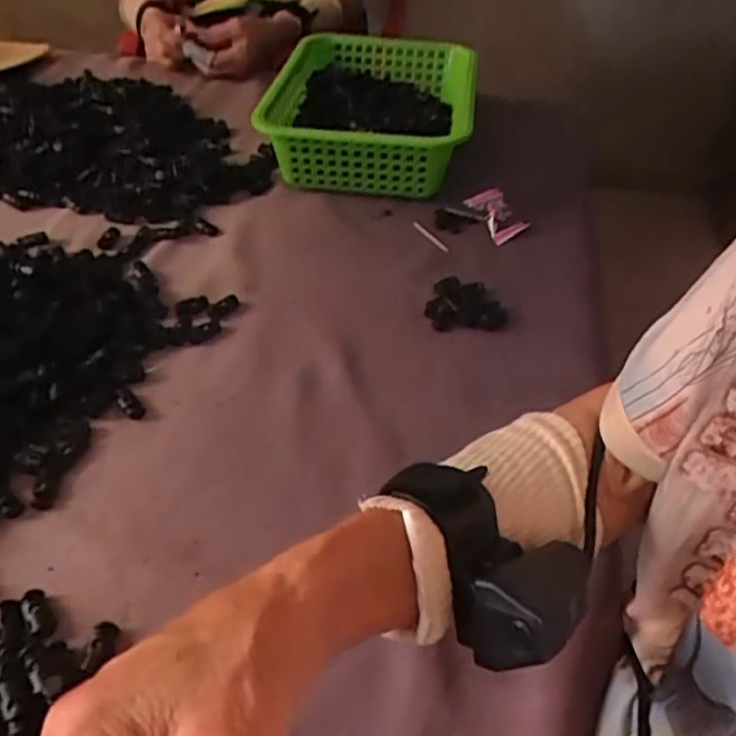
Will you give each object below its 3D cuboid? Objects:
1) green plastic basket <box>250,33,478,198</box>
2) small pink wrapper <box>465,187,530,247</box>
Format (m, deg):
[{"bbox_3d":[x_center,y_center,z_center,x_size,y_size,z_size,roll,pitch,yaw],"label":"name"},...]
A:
[{"bbox_3d":[0.011,-0.298,0.804,0.215,0.085,0.325,7,43,4],"label":"green plastic basket"},{"bbox_3d":[0.132,-0.157,0.702,0.048,0.021,0.062,-26,50,-28],"label":"small pink wrapper"}]

